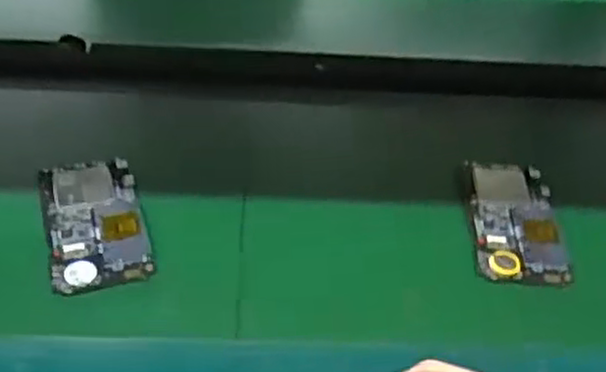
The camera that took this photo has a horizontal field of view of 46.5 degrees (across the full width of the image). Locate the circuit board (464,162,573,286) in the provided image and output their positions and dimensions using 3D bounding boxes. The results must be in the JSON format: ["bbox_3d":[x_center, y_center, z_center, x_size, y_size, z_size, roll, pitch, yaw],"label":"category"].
[{"bbox_3d":[0.159,0.023,0.528,0.064,0.012,0.122,6,40,1],"label":"circuit board"}]

